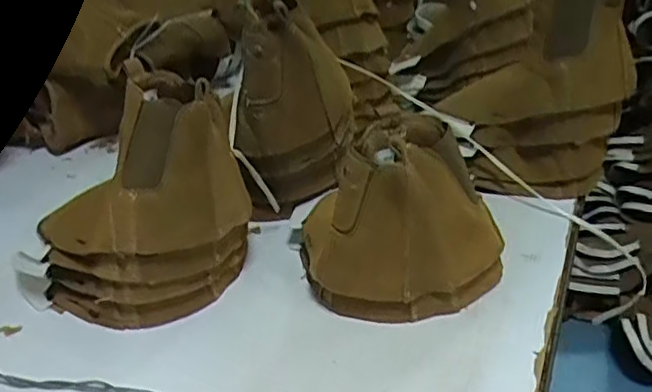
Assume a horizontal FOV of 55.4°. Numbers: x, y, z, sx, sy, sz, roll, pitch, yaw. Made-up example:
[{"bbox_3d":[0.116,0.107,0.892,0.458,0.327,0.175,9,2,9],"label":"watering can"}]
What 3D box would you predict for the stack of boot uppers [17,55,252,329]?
[{"bbox_3d":[-0.186,0.001,0.581,0.206,0.194,0.137,8,31,24],"label":"stack of boot uppers"}]

